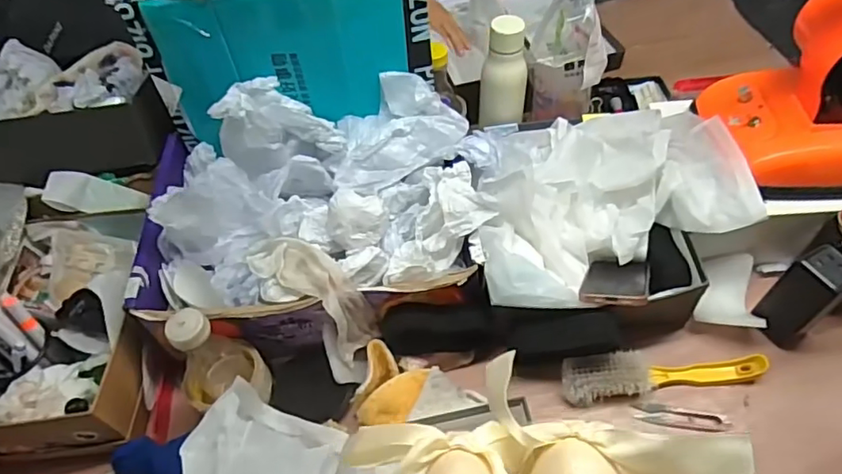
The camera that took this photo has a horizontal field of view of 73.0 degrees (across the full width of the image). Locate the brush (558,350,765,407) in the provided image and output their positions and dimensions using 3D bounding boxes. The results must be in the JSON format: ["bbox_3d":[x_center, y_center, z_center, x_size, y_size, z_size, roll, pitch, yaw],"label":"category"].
[{"bbox_3d":[0.284,0.160,0.676,0.232,0.037,0.051,-8,52,-1],"label":"brush"}]

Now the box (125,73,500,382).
[{"bbox_3d":[-0.134,-0.030,0.689,0.416,0.196,0.321,-6,52,1],"label":"box"}]

